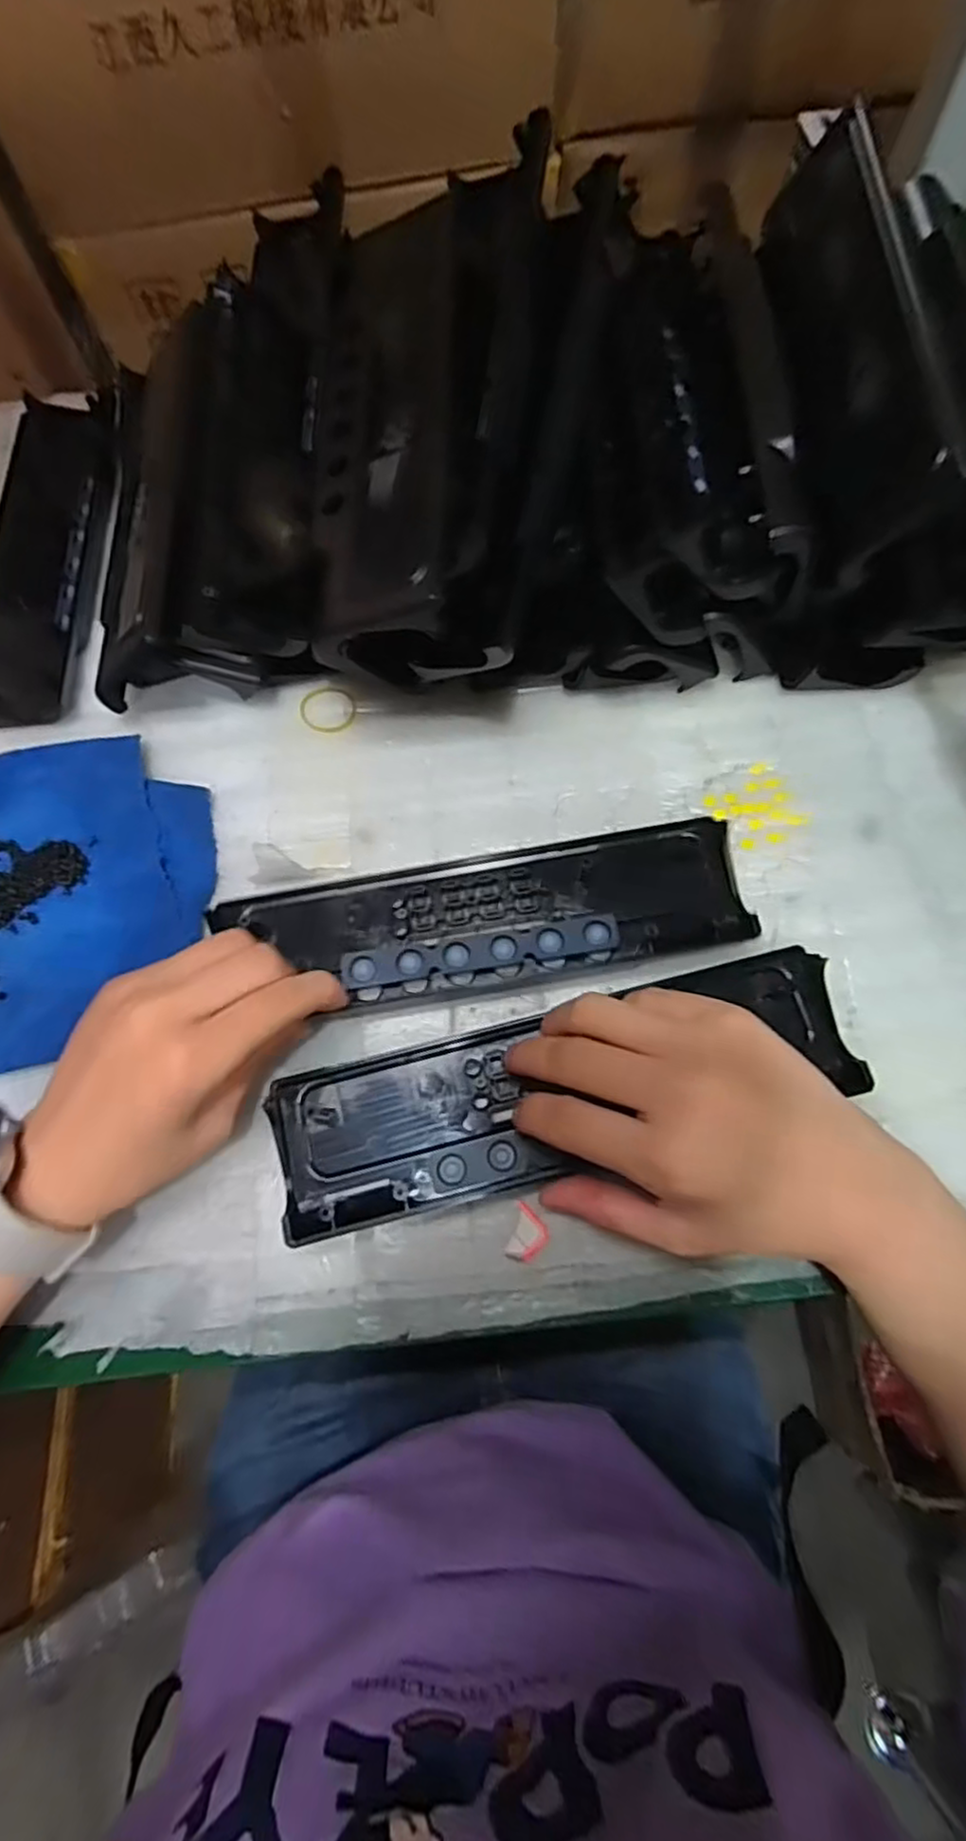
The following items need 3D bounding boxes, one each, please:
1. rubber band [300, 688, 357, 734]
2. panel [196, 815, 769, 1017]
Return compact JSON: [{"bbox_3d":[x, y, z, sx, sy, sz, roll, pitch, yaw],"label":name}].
[{"bbox_3d":[-0.085,-0.116,0.398,0.031,0.004,0.027,14,71,7],"label":"rubber band"},{"bbox_3d":[0.001,-0.002,0.345,0.238,0.016,0.063,-7,70,-1],"label":"panel"}]

